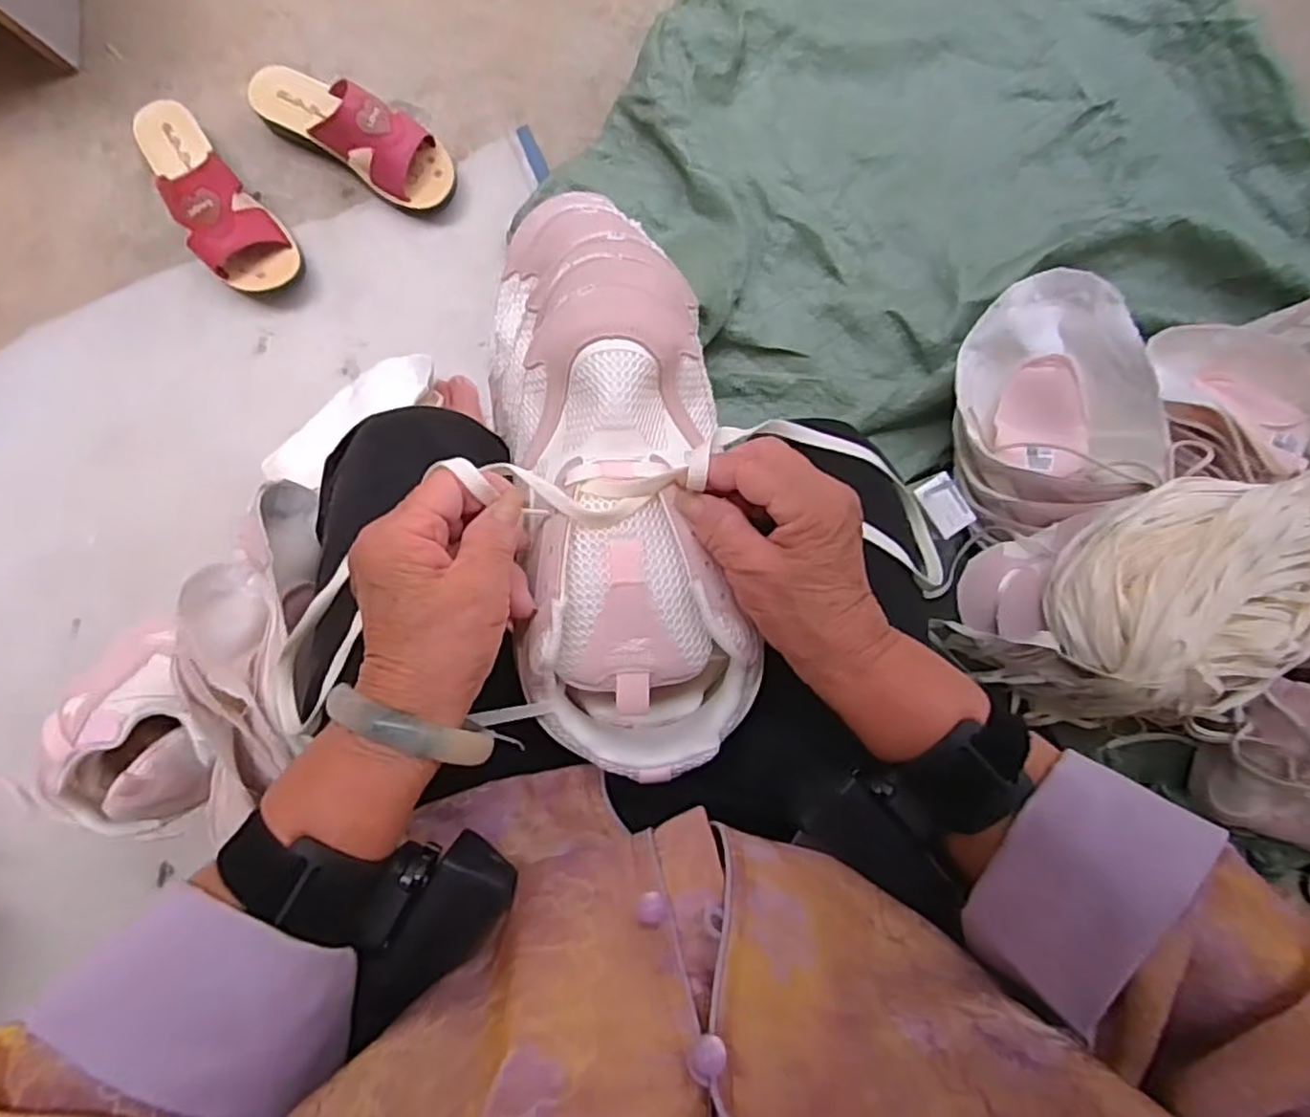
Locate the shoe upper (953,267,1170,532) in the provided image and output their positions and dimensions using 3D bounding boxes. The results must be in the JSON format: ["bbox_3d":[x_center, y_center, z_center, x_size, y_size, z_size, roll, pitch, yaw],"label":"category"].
[{"bbox_3d":[0.383,-0.147,0.687,0.189,0.090,0.237,-24,93,30],"label":"shoe upper"}]

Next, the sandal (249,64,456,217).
[{"bbox_3d":[-0.325,-0.454,0.731,0.226,0.079,0.078,26,87,-3],"label":"sandal"}]

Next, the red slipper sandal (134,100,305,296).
[{"bbox_3d":[-0.472,-0.379,0.720,0.085,0.076,0.218,-39,92,-5],"label":"red slipper sandal"}]

